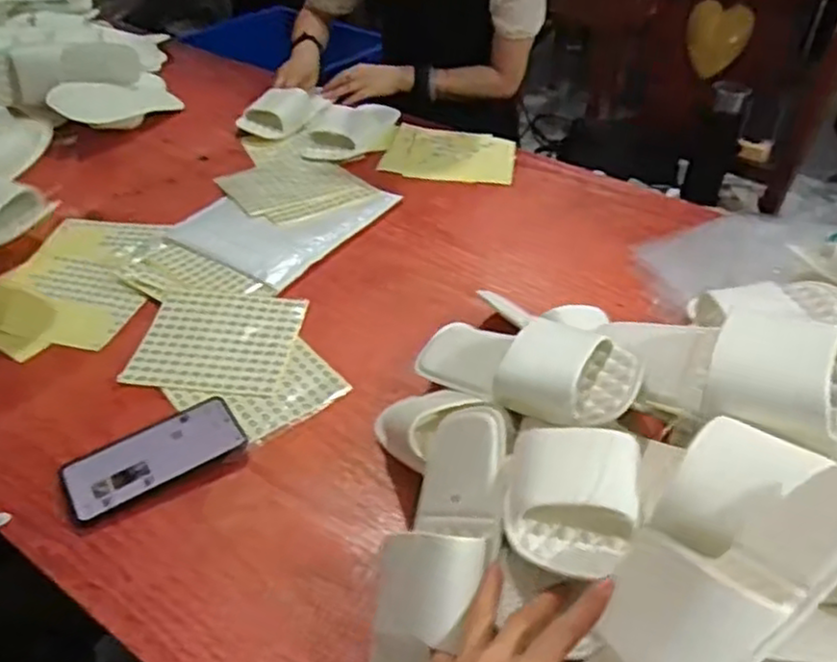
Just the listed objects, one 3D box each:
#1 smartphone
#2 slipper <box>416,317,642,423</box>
[{"bbox_3d":[-0.253,0.118,0.679,0.164,0.012,0.080,-26,54,-26],"label":"smartphone"},{"bbox_3d":[0.098,0.029,0.677,0.101,0.072,0.233,-35,28,-34],"label":"slipper"}]

